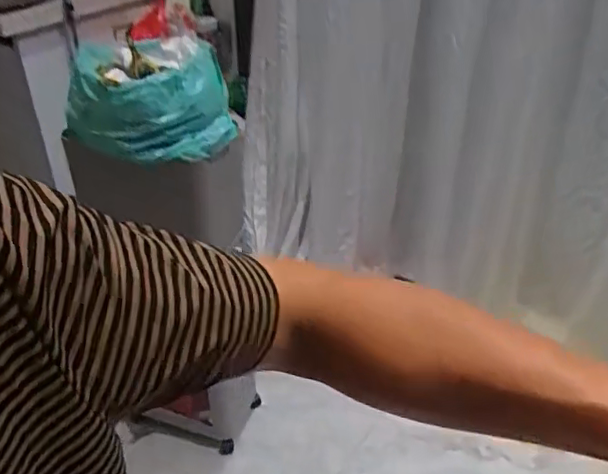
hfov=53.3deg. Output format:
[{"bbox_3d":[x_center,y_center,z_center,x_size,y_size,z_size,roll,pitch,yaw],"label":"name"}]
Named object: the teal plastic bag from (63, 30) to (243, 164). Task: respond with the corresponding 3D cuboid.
[{"bbox_3d":[-0.265,-0.239,1.016,0.250,0.137,0.288,-10,36,-13],"label":"teal plastic bag"}]

